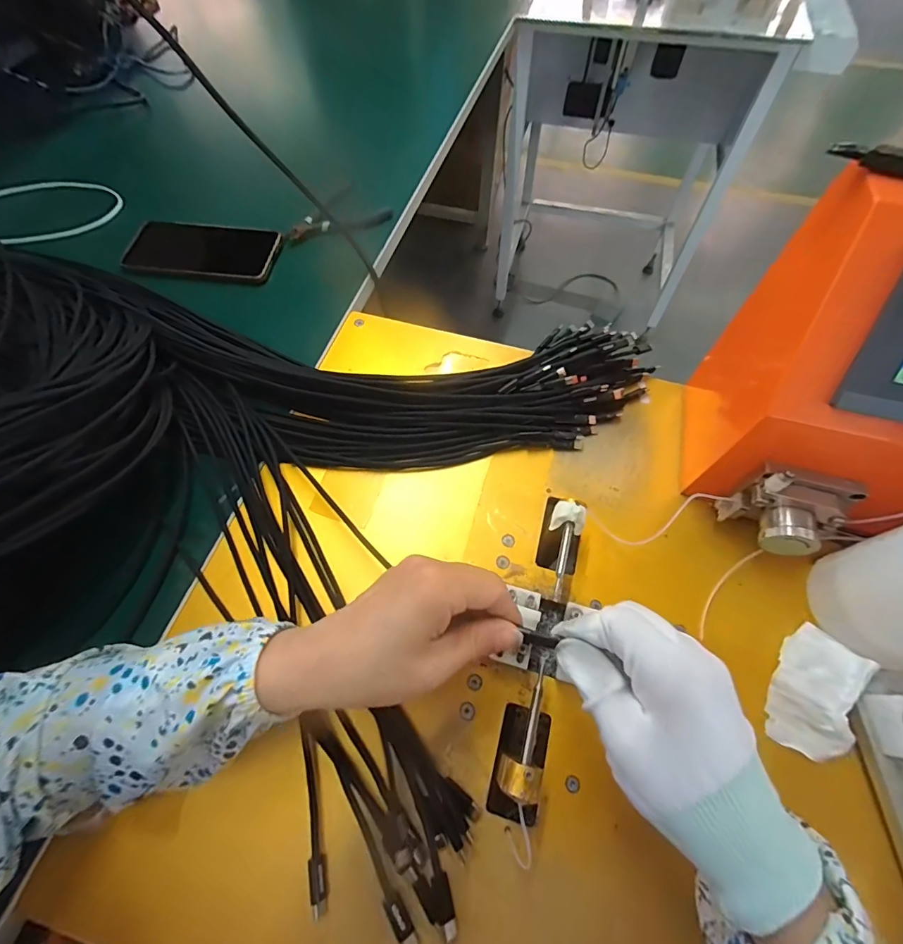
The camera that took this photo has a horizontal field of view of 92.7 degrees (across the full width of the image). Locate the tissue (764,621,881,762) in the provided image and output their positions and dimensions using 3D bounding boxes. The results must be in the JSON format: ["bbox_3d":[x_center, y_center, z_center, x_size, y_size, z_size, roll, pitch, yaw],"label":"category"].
[{"bbox_3d":[0.234,0.139,0.277,0.041,0.026,0.077,31,67,16],"label":"tissue"}]

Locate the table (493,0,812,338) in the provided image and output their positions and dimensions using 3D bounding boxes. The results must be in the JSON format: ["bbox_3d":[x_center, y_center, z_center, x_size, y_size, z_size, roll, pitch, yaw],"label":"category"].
[{"bbox_3d":[0.468,-0.838,1.192,0.598,0.714,0.439,18,64,9],"label":"table"}]

